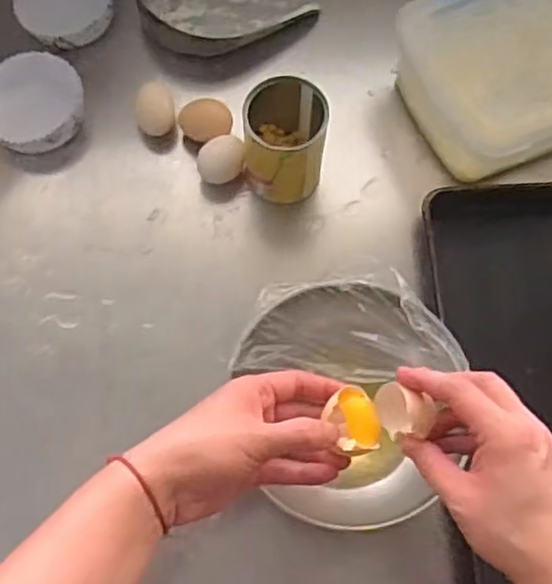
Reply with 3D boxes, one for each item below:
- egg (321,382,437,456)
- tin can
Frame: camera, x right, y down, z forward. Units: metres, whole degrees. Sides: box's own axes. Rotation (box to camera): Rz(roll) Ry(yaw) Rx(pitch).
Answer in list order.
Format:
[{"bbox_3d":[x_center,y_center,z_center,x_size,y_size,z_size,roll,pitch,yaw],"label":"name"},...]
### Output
[{"bbox_3d":[0.064,0.076,0.442,0.059,0.037,0.042,-15,72,-6],"label":"egg"},{"bbox_3d":[0.009,-0.138,0.648,0.072,0.092,0.079,0,71,-1],"label":"tin can"}]

